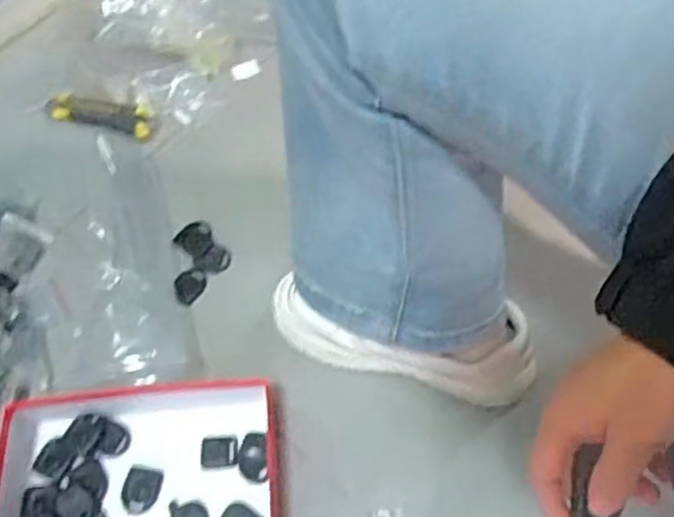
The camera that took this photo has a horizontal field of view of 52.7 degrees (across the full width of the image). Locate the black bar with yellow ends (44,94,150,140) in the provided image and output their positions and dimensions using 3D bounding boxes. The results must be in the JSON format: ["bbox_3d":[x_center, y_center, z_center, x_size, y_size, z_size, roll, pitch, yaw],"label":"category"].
[{"bbox_3d":[-0.284,-0.169,0.803,0.135,0.019,0.037,13,63,6],"label":"black bar with yellow ends"}]

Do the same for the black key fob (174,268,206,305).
[{"bbox_3d":[-0.153,0.027,0.702,0.028,0.010,0.041,24,65,11],"label":"black key fob"}]

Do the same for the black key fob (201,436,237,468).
[{"bbox_3d":[-0.106,0.174,0.611,0.032,0.004,0.027,-5,63,-3],"label":"black key fob"}]

